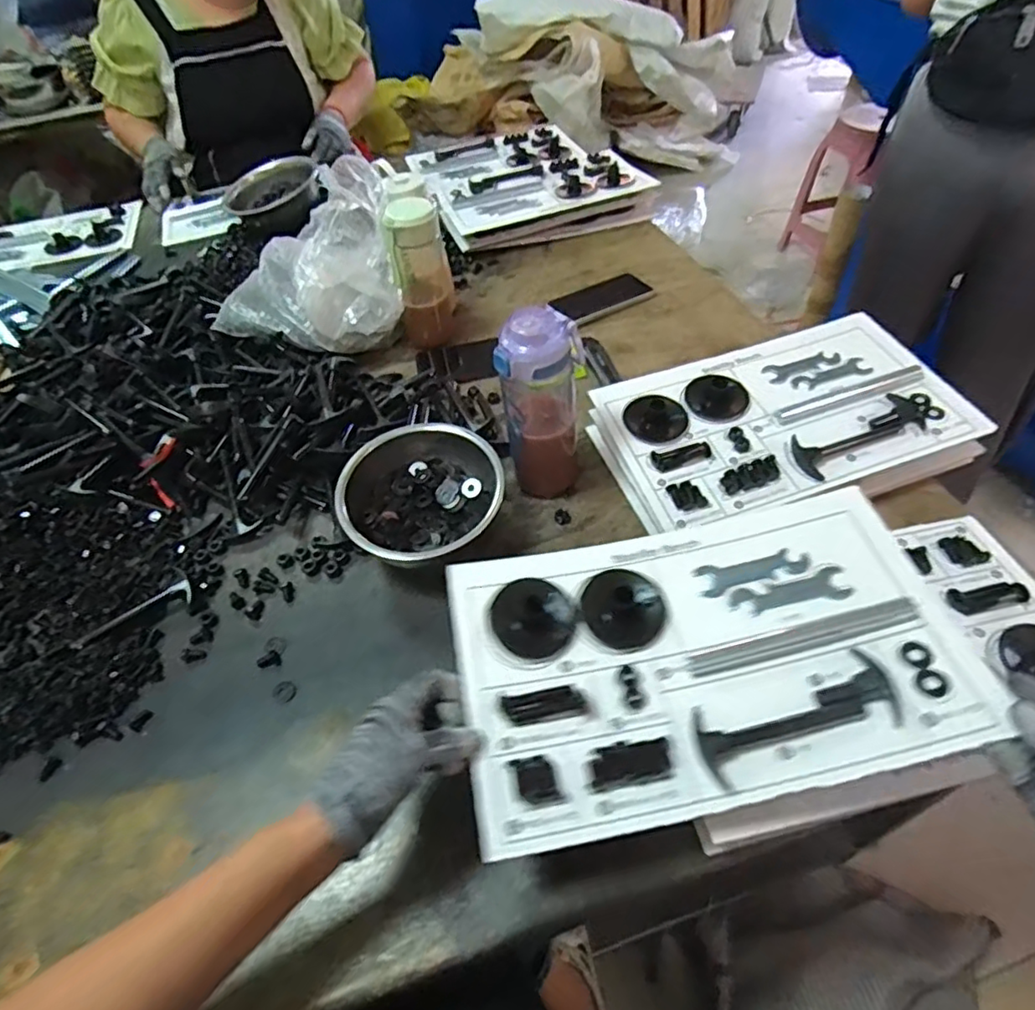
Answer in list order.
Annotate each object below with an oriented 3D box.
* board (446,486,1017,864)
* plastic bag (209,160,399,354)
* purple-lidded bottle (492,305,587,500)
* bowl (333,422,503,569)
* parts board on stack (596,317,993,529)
[{"bbox_3d":[0.140,0.116,0.479,0.369,0.042,0.234,-10,50,-3],"label":"board"},{"bbox_3d":[-0.296,-0.340,0.848,0.272,0.186,0.138,7,51,11],"label":"plastic bag"},{"bbox_3d":[0.025,-0.095,0.635,0.079,0.202,0.063,-1,50,5],"label":"purple-lidded bottle"},{"bbox_3d":[-0.102,-0.005,0.665,0.163,0.088,0.176,-3,50,3],"label":"bowl"},{"bbox_3d":[0.296,-0.103,0.696,0.368,0.031,0.232,-16,50,-8],"label":"parts board on stack"}]

